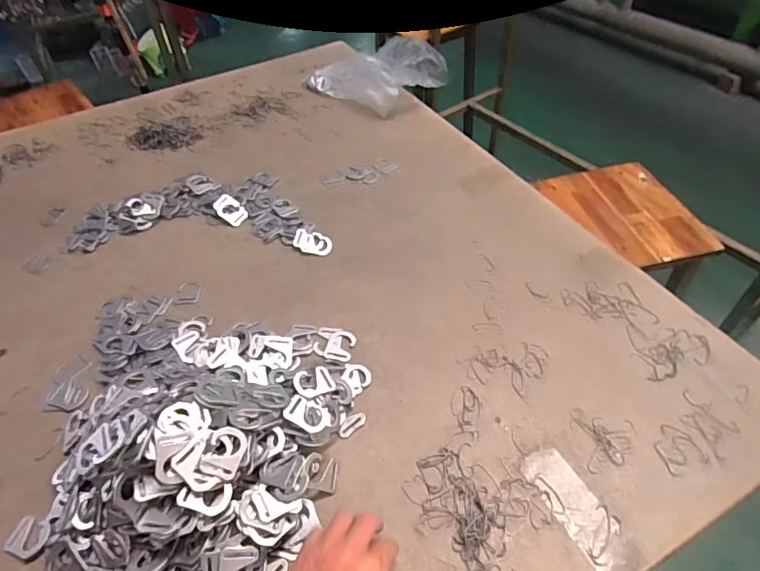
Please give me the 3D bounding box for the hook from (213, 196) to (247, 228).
[{"bbox_3d":[-0.245,-0.123,0.804,0.060,0.008,0.037,35,68,2],"label":"hook"}]

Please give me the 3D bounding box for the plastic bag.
[{"bbox_3d":[-0.015,-0.444,1.022,0.193,0.101,0.252,-30,53,-22],"label":"plastic bag"}]

